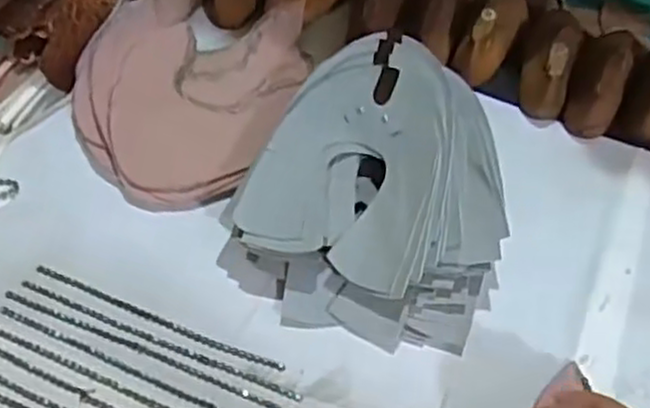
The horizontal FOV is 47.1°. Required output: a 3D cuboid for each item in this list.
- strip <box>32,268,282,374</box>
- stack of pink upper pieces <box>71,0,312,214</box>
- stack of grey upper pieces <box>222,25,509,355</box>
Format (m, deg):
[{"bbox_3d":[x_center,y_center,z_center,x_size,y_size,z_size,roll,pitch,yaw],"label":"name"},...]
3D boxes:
[{"bbox_3d":[-0.117,0.080,0.521,0.190,0.005,0.007,21,55,10],"label":"strip"},{"bbox_3d":[-0.111,-0.101,0.628,0.180,0.040,0.234,15,55,6],"label":"stack of pink upper pieces"},{"bbox_3d":[0.045,-0.012,0.554,0.191,0.079,0.215,21,56,11],"label":"stack of grey upper pieces"}]

